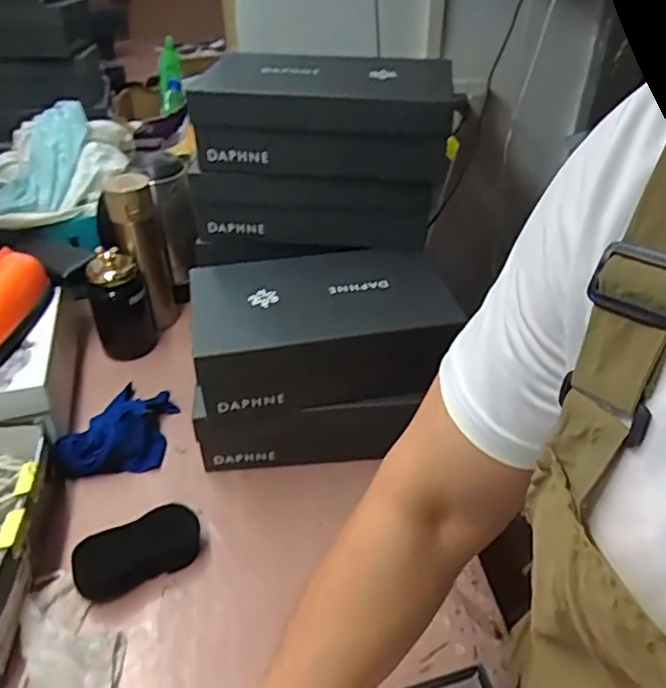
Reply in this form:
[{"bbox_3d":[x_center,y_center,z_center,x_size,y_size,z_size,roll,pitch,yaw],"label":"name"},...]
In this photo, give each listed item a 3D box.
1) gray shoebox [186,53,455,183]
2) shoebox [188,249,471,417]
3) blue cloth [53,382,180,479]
[{"bbox_3d":[-0.010,-0.287,0.777,0.307,0.105,0.156,1,38,0],"label":"gray shoebox"},{"bbox_3d":[-0.014,-0.021,0.740,0.289,0.095,0.188,-7,38,-10],"label":"shoebox"},{"bbox_3d":[-0.268,0.101,0.791,0.117,0.042,0.159,1,38,0],"label":"blue cloth"}]

